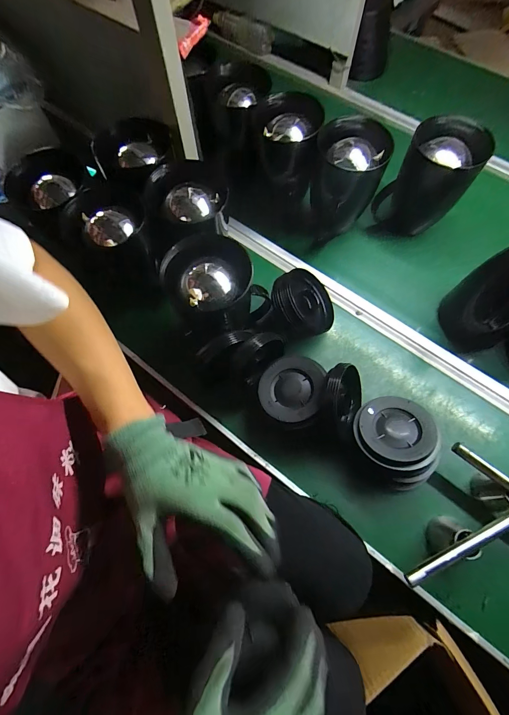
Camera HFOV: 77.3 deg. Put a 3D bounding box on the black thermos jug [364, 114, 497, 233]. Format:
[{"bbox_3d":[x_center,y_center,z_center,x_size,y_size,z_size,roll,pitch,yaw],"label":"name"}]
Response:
[{"bbox_3d":[0.323,-0.321,0.616,0.136,0.198,0.116,31,71,12],"label":"black thermos jug"}]

